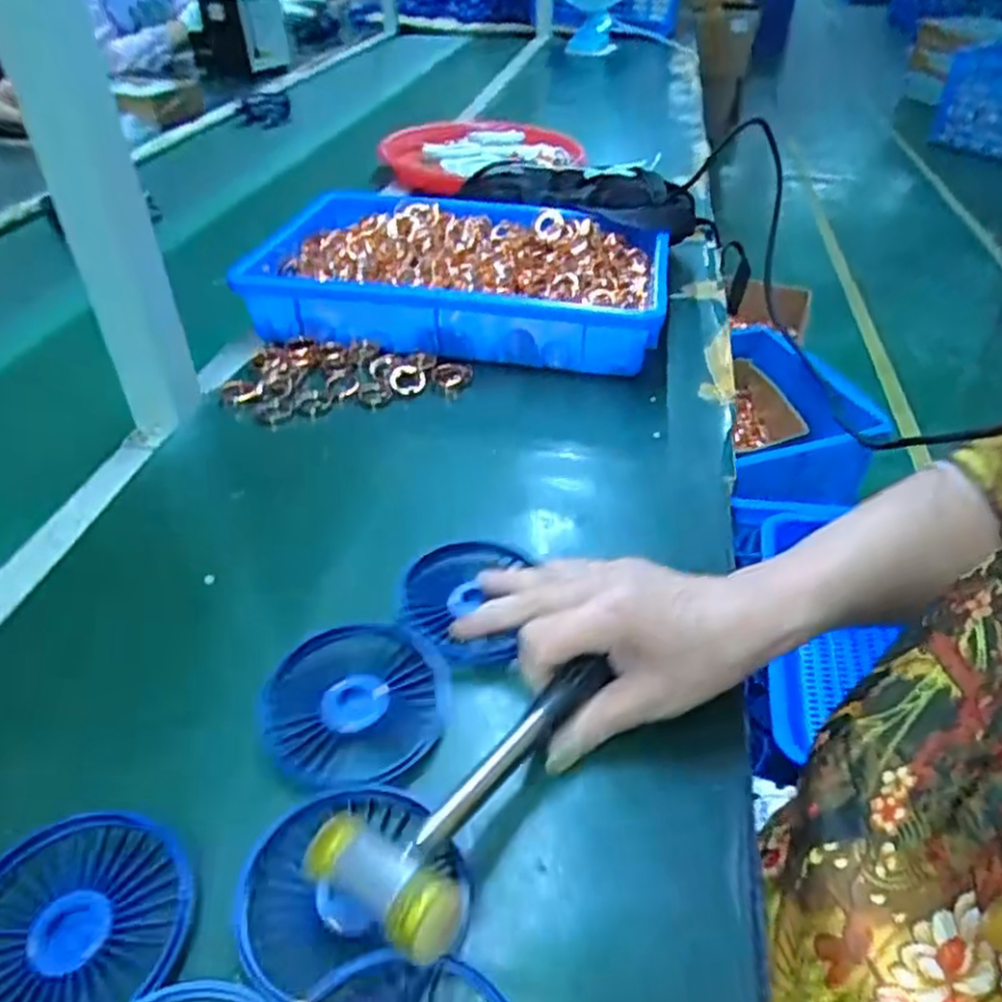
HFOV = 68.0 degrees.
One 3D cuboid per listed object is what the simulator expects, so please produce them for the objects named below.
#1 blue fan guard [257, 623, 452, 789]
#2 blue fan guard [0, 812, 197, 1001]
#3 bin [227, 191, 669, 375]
[{"bbox_3d":[-0.069,0.098,0.360,0.089,0.010,0.083,0,40,0],"label":"blue fan guard"},{"bbox_3d":[-0.164,0.162,0.283,0.086,0.014,0.080,0,40,0],"label":"blue fan guard"},{"bbox_3d":[-0.035,-0.207,0.684,0.347,0.069,0.230,3,40,4],"label":"bin"}]

